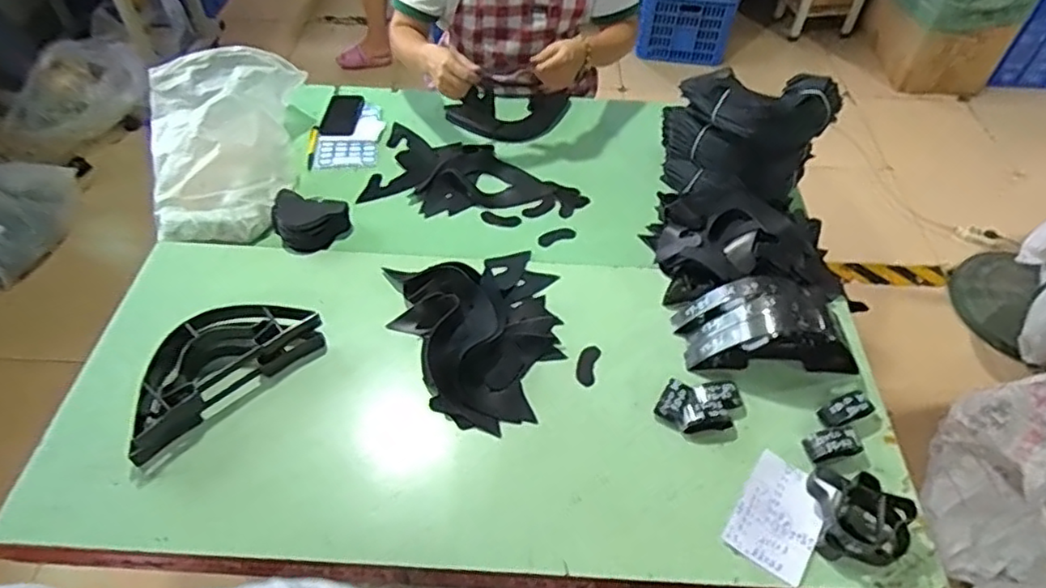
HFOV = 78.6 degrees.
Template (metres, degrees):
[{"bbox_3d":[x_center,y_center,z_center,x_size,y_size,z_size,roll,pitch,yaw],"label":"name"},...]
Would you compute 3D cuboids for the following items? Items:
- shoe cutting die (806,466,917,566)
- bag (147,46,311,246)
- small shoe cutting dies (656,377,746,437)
[{"bbox_3d":[0.432,0.281,0.817,0.121,0.044,0.108,4,56,6],"label":"shoe cutting die"},{"bbox_3d":[-0.537,-0.267,1.114,0.252,0.180,0.354,-7,56,-1],"label":"bag"},{"bbox_3d":[0.256,0.162,0.930,0.123,0.026,0.079,-1,56,3],"label":"small shoe cutting dies"}]

